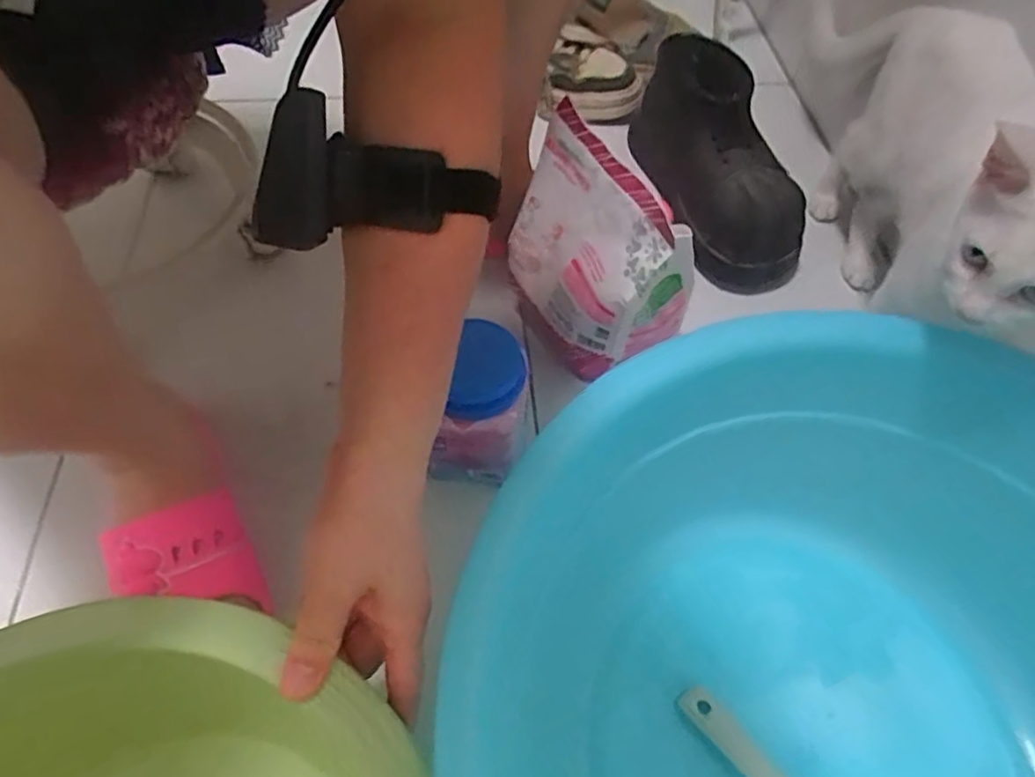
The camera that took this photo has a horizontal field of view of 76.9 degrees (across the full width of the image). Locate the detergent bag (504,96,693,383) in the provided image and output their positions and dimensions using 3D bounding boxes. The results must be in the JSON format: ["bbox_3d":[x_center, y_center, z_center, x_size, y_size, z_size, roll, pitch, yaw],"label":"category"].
[{"bbox_3d":[0.063,-0.104,0.536,0.080,0.189,0.154,-33,63,-21],"label":"detergent bag"}]

